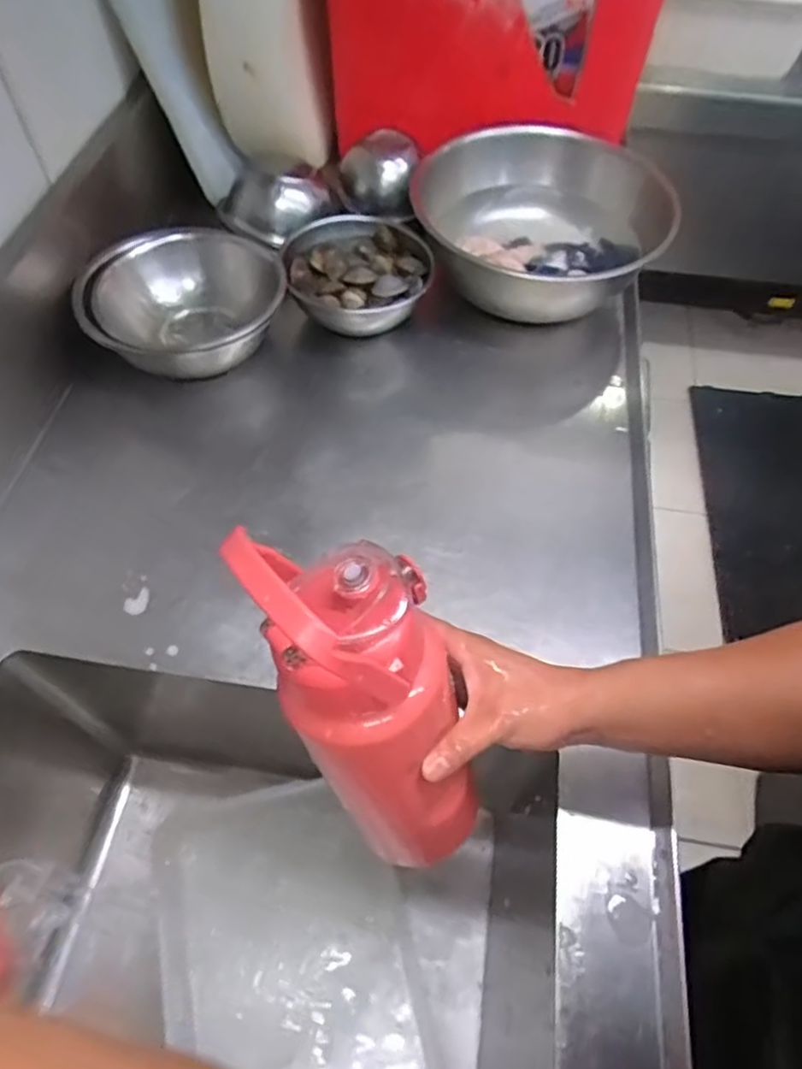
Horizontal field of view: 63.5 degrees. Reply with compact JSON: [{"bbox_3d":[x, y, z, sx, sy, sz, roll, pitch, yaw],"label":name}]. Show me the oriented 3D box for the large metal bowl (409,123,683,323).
[{"bbox_3d":[0.186,-0.411,0.865,0.301,0.129,0.325,1,57,-1],"label":"large metal bowl"}]

